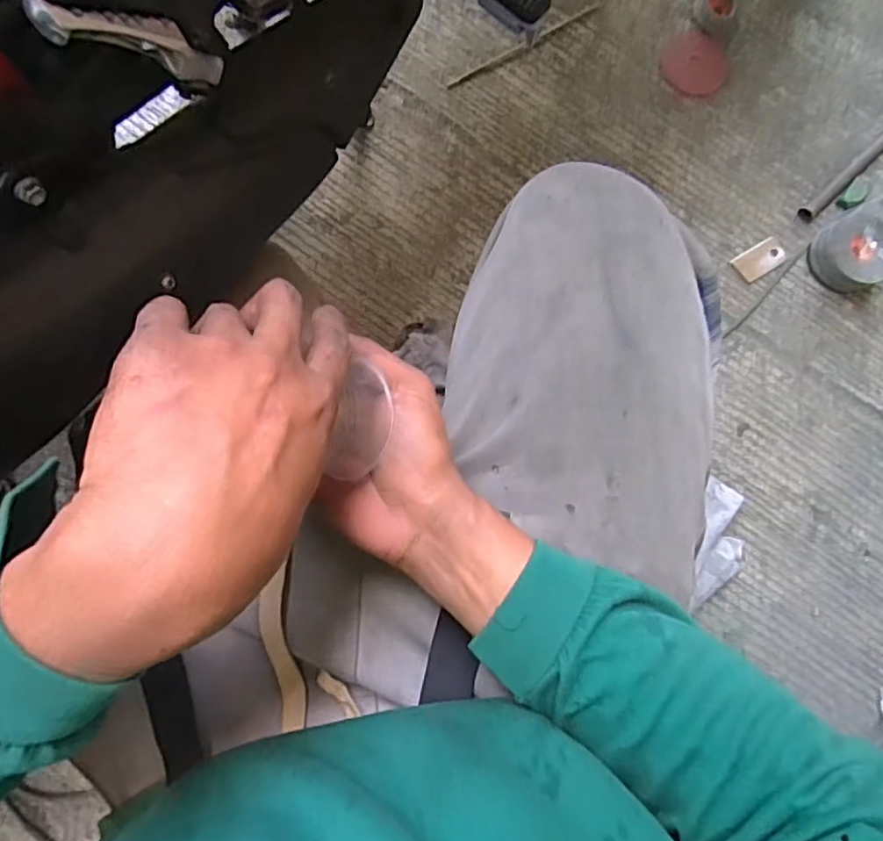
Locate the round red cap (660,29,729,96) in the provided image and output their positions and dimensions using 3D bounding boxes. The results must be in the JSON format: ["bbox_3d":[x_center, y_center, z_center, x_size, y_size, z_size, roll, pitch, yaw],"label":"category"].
[{"bbox_3d":[0.358,-0.504,0.877,0.090,0.004,0.094,1,84,-6],"label":"round red cap"}]

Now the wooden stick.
[{"bbox_3d":[0.114,-0.515,0.853,0.248,0.005,0.010,-31,88,-8],"label":"wooden stick"}]

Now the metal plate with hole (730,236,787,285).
[{"bbox_3d":[0.436,-0.219,0.851,0.077,0.004,0.041,-31,88,-8],"label":"metal plate with hole"}]

